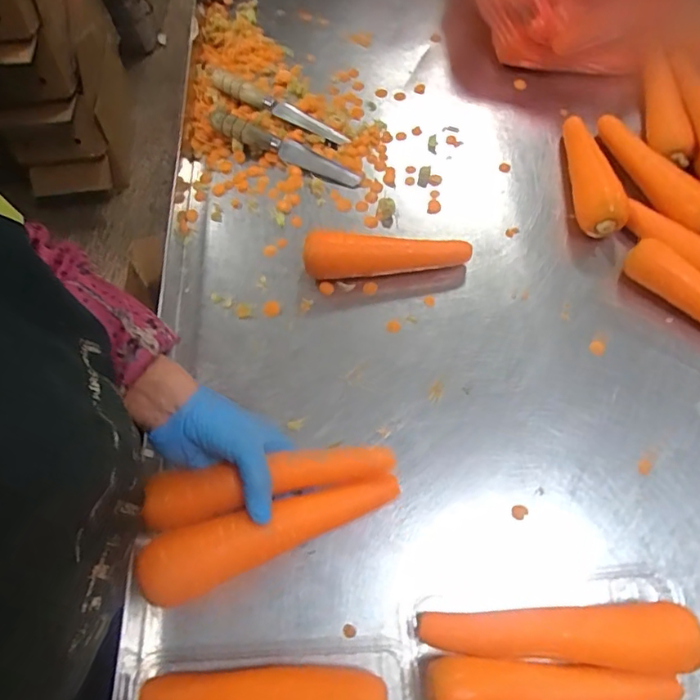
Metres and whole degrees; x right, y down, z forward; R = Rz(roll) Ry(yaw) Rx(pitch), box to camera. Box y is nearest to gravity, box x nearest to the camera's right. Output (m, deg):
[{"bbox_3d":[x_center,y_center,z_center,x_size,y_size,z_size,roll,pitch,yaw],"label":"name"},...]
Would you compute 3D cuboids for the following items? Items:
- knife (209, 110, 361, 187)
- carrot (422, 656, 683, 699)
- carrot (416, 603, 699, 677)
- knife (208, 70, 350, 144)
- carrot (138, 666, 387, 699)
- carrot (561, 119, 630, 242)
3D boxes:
[{"bbox_3d":[-0.079,-0.250,0.658,0.198,0.033,0.033,26,69,13],"label":"knife"},{"bbox_3d":[0.154,0.269,0.416,0.189,0.042,0.049,3,66,3],"label":"carrot"},{"bbox_3d":[0.164,0.229,0.431,0.209,0.049,0.045,1,66,3],"label":"carrot"},{"bbox_3d":[-0.092,-0.313,0.691,0.204,0.016,0.029,28,70,14],"label":"knife"},{"bbox_3d":[-0.067,0.270,0.420,0.186,0.039,0.045,5,66,5],"label":"carrot"},{"bbox_3d":[0.284,-0.212,0.629,0.054,0.045,0.176,2,66,3],"label":"carrot"}]

